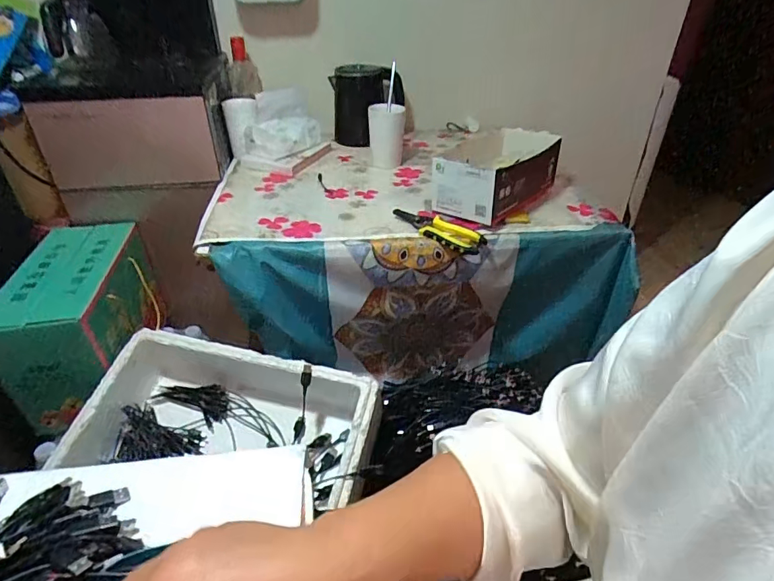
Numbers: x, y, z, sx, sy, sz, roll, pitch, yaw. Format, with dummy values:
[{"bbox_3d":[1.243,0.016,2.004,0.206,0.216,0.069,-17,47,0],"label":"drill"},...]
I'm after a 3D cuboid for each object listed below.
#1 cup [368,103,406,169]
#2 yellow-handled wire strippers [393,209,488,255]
[{"bbox_3d":[0.001,-0.332,1.014,0.074,0.131,0.089,1,35,0],"label":"cup"},{"bbox_3d":[0.085,-0.102,0.795,0.163,0.028,0.069,22,40,28],"label":"yellow-handled wire strippers"}]

